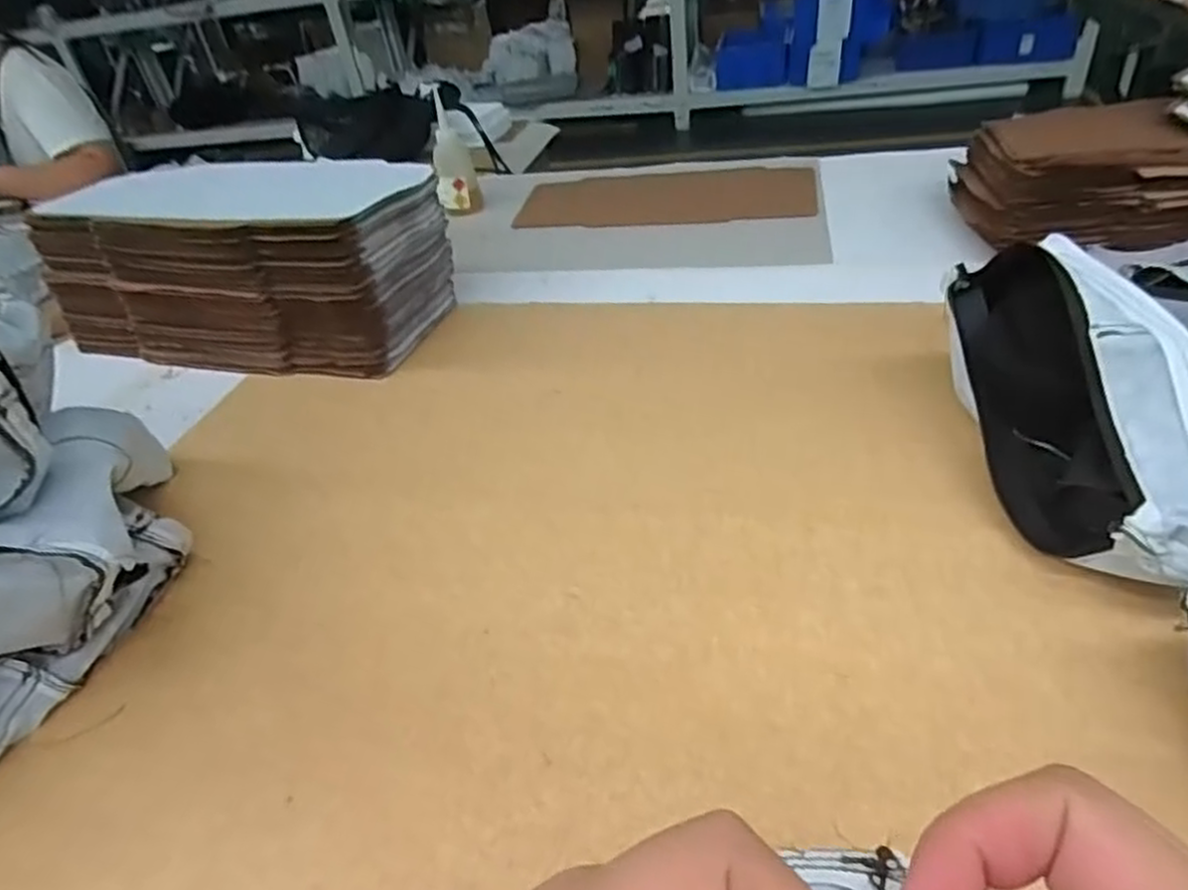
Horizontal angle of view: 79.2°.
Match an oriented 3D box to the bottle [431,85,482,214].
[{"bbox_3d":[-0.209,-0.424,1.063,0.054,0.171,0.052,-6,38,4],"label":"bottle"}]

